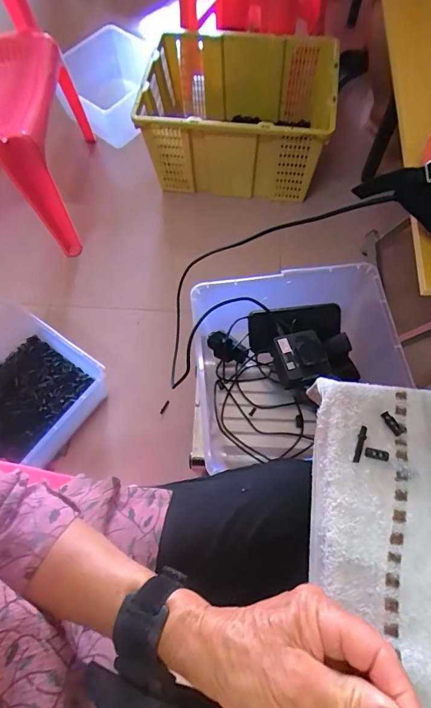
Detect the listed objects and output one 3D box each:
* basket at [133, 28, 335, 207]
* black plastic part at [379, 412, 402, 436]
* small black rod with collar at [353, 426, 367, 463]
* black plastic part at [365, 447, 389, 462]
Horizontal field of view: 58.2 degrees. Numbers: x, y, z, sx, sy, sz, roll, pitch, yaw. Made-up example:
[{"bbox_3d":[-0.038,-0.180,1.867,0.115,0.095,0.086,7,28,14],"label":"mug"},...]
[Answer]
[{"bbox_3d":[0.070,-0.682,1.130,0.495,0.273,0.424,5,68,5],"label":"basket"},{"bbox_3d":[0.170,0.066,0.371,0.009,0.004,0.024,-32,70,-9],"label":"black plastic part"},{"bbox_3d":[0.137,0.085,0.365,0.007,0.004,0.036,18,70,10],"label":"small black rod with collar"},{"bbox_3d":[0.152,0.093,0.361,0.021,0.005,0.010,11,69,7],"label":"black plastic part"}]

